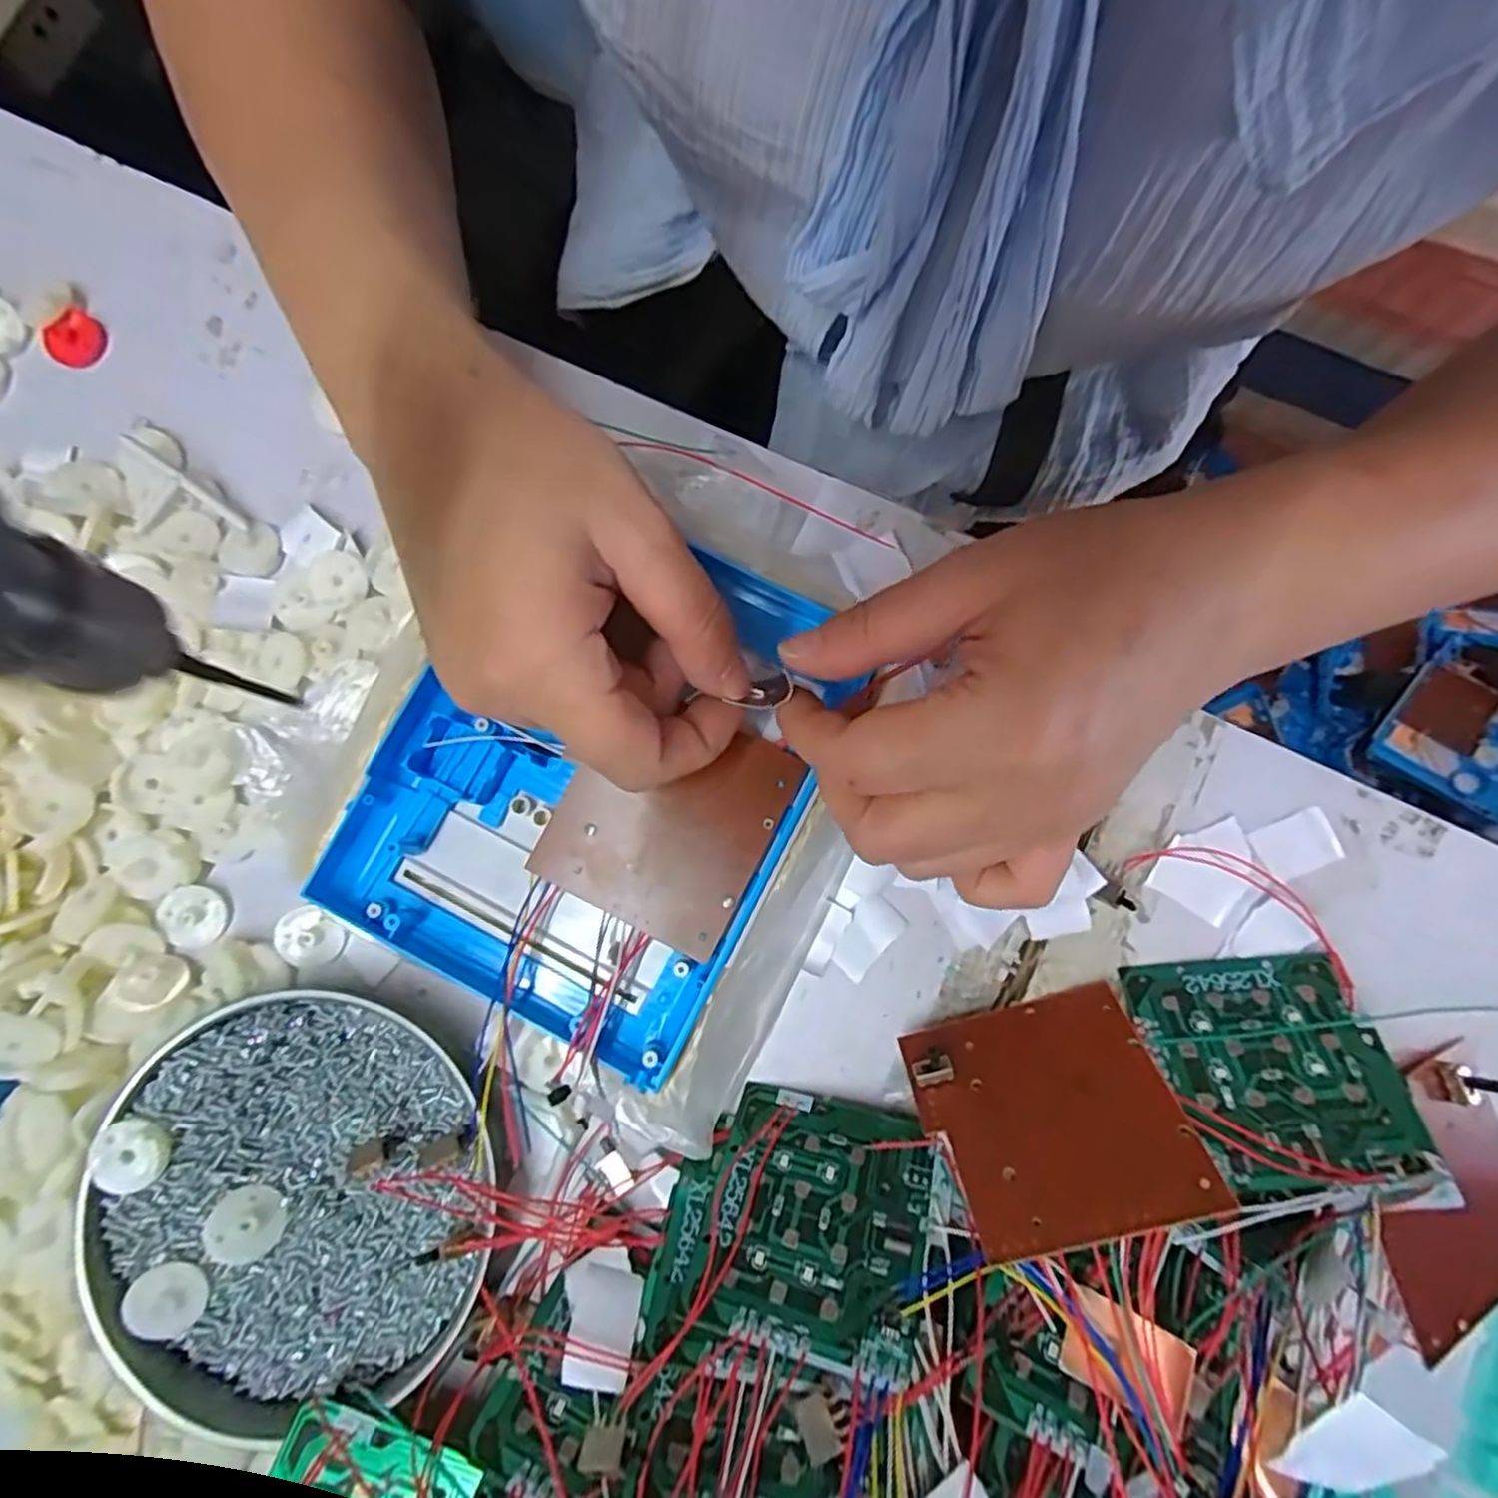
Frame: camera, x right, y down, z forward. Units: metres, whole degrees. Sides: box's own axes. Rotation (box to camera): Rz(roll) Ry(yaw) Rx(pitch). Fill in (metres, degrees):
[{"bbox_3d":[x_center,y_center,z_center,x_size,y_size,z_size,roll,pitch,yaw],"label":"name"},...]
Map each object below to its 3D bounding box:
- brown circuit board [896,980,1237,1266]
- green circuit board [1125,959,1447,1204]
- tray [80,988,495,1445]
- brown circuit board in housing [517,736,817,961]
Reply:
[{"bbox_3d":[0.091,0.111,0.228,0.071,0.072,0.005,-17,124,4],"label":"brown circuit board"},{"bbox_3d":[0.166,0.100,0.237,0.068,0.004,0.068,-9,54,1],"label":"green circuit board"},{"bbox_3d":[-0.156,0.154,0.253,0.126,0.021,0.132,0,82,1],"label":"tray"},{"bbox_3d":[-0.027,0.023,0.246,0.067,0.004,0.071,26,85,3],"label":"brown circuit board in housing"}]

